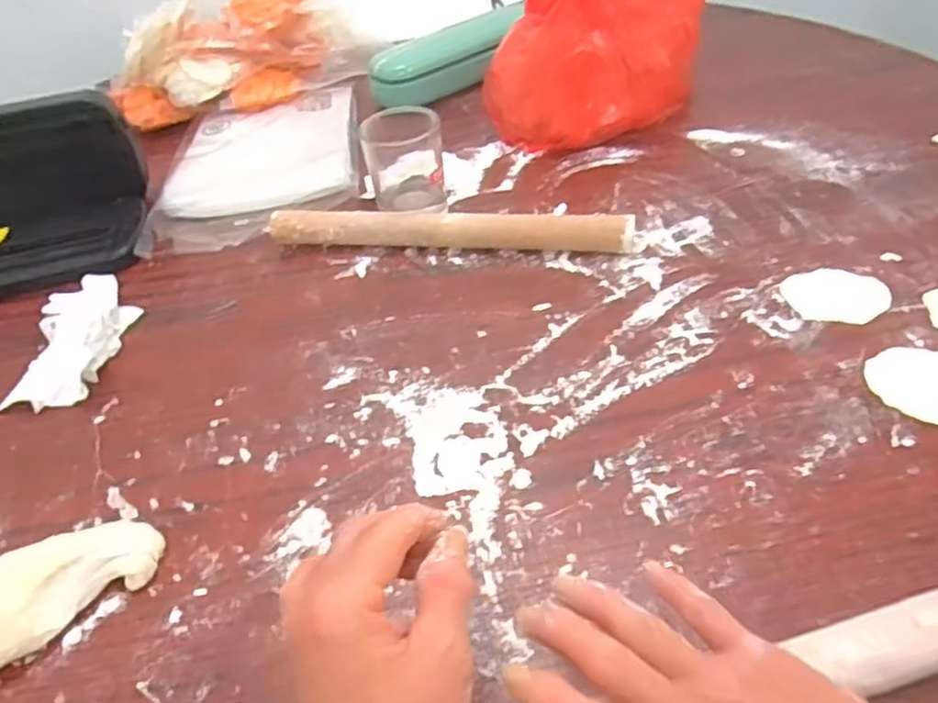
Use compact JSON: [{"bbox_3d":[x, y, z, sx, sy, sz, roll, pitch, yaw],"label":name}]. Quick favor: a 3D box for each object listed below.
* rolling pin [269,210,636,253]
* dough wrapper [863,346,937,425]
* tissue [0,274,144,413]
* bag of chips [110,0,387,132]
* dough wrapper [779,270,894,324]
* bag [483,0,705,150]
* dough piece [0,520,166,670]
[{"bbox_3d":[-0.019,-0.095,0.546,0.288,0.032,0.023,3,45,12],"label":"rolling pin"},{"bbox_3d":[0.270,0.017,0.407,0.060,0.004,0.060,-4,44,4],"label":"dough wrapper"},{"bbox_3d":[-0.286,-0.014,0.500,0.059,0.030,0.119,-1,44,7],"label":"tissue"},{"bbox_3d":[-0.261,-0.342,0.784,0.303,0.086,0.120,-18,44,-10],"label":"bag of chips"},{"bbox_3d":[0.252,-0.038,0.474,0.067,0.004,0.067,8,46,16],"label":"dough wrapper"},{"bbox_3d":[0.129,-0.316,0.667,0.174,0.155,0.223,12,47,20],"label":"bag"},{"bbox_3d":[-0.216,0.122,0.347,0.116,0.035,0.041,-33,49,-24],"label":"dough piece"}]

